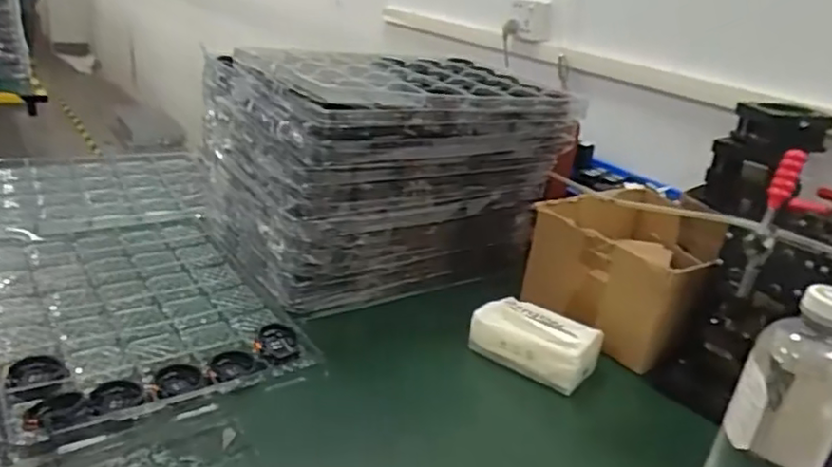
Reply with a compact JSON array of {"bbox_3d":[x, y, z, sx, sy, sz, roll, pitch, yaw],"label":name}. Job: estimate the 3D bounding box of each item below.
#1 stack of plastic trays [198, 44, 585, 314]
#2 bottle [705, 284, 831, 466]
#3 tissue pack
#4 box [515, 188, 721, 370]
[{"bbox_3d":[-0.041,-0.098,0.945,0.455,0.287,0.288,-8,27,-33],"label":"stack of plastic trays"},{"bbox_3d":[0.315,0.157,0.533,0.082,0.230,0.066,22,26,33],"label":"bottle"},{"bbox_3d":[0.147,0.137,0.766,0.144,0.065,0.081,19,25,26],"label":"tissue pack"},{"bbox_3d":[0.296,0.043,0.896,0.226,0.136,0.282,20,25,28],"label":"box"}]

